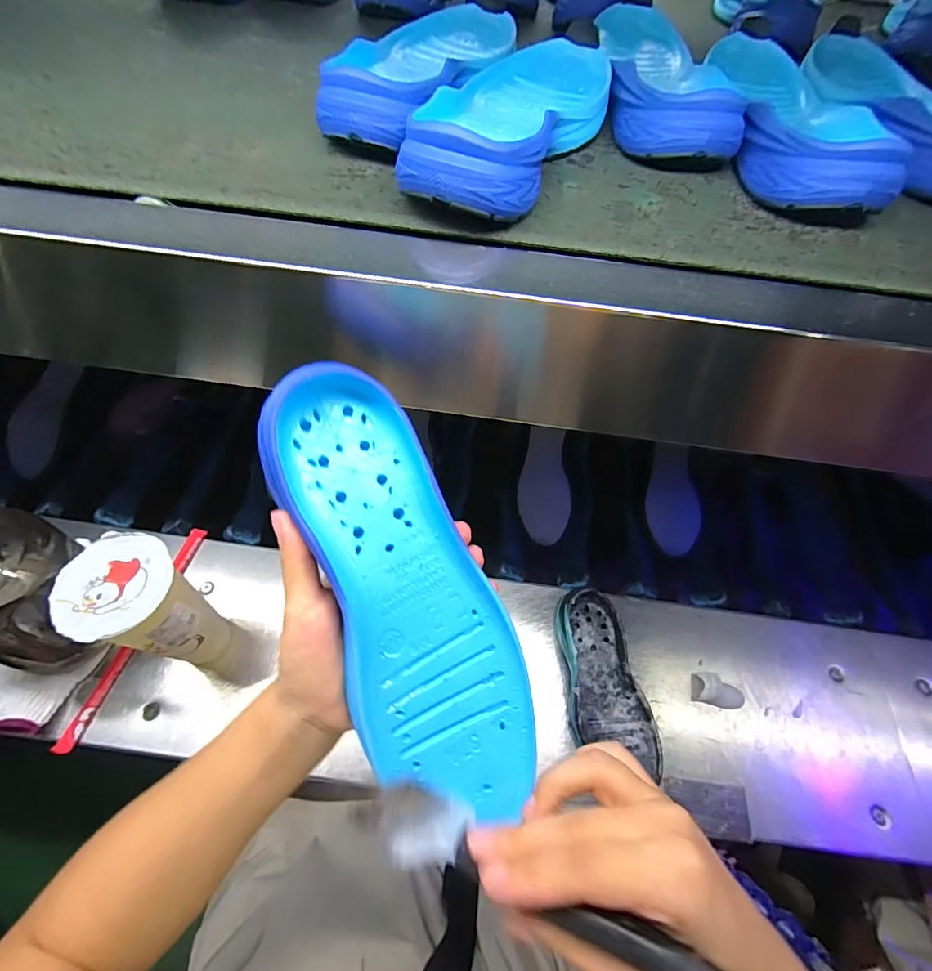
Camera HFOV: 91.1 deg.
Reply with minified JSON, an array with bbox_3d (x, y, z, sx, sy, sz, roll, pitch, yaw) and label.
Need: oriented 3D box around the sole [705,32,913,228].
[{"bbox_3d":[0.241,-0.277,0.342,0.087,0.043,0.254,11,58,2],"label":"sole"}]

